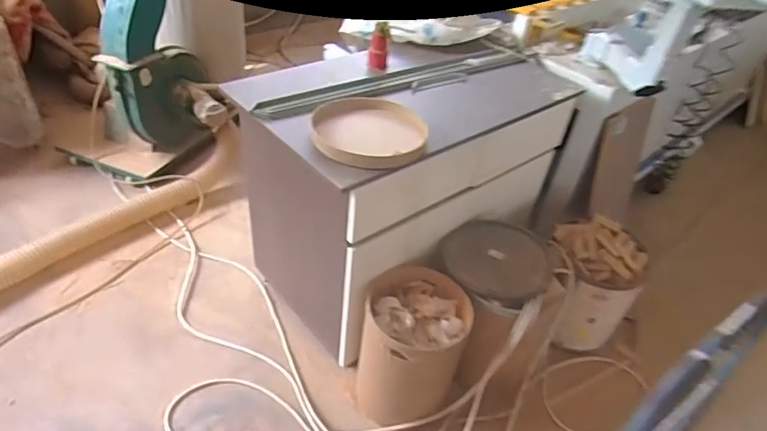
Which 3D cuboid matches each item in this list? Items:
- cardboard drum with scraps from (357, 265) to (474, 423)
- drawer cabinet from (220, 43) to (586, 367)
[{"bbox_3d":[0.085,0.385,1.491,0.281,0.393,0.309,12,40,5],"label":"cardboard drum with scraps"},{"bbox_3d":[0.062,-0.115,1.696,0.898,0.790,0.592,-24,50,-32],"label":"drawer cabinet"}]

